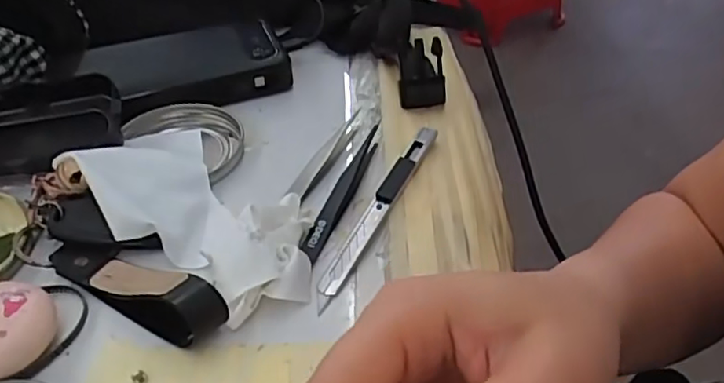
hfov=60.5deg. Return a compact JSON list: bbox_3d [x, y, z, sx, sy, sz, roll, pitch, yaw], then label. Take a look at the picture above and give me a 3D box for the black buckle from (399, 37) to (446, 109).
[{"bbox_3d":[0.039,-0.076,0.399,0.029,0.043,0.007,-1,7,1],"label":"black buckle"}]

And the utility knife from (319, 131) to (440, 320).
[{"bbox_3d":[0.009,0.007,0.331,0.011,0.013,0.134,19,45,21],"label":"utility knife"}]

